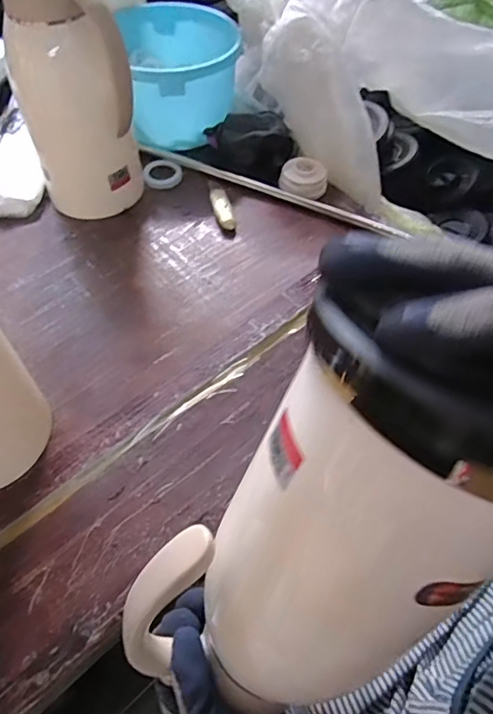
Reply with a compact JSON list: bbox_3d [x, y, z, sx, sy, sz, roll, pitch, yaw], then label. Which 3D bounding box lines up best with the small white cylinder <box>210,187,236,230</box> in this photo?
[{"bbox_3d":[-0.033,-0.203,0.675,0.021,0.014,0.075,-14,56,-10],"label":"small white cylinder"}]

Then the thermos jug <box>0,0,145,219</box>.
[{"bbox_3d":[-0.200,-0.298,0.574,0.124,0.275,0.104,-21,58,-15],"label":"thermos jug"}]

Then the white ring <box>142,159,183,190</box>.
[{"bbox_3d":[-0.121,-0.267,0.717,0.055,0.009,0.058,0,55,0],"label":"white ring"}]

